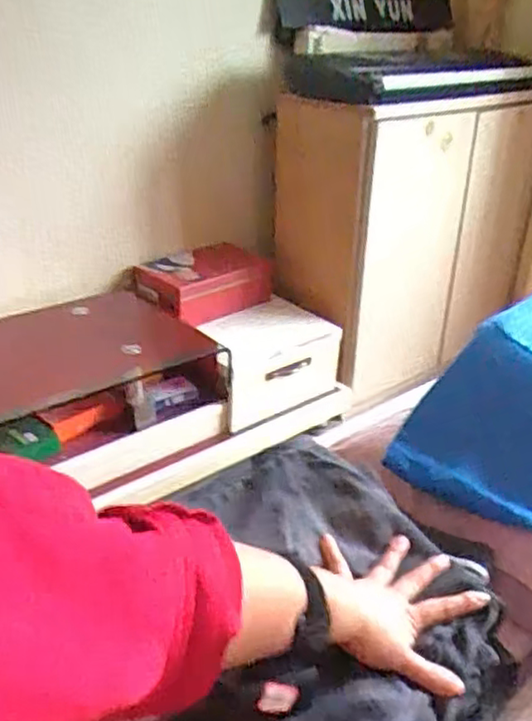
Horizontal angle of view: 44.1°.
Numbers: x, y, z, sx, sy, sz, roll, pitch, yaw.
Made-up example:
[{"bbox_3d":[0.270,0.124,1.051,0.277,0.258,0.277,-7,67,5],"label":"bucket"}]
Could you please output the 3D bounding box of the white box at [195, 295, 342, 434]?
[{"bbox_3d":[0.006,0.008,1.716,0.357,0.215,0.204,-18,34,-32],"label":"white box"}]

